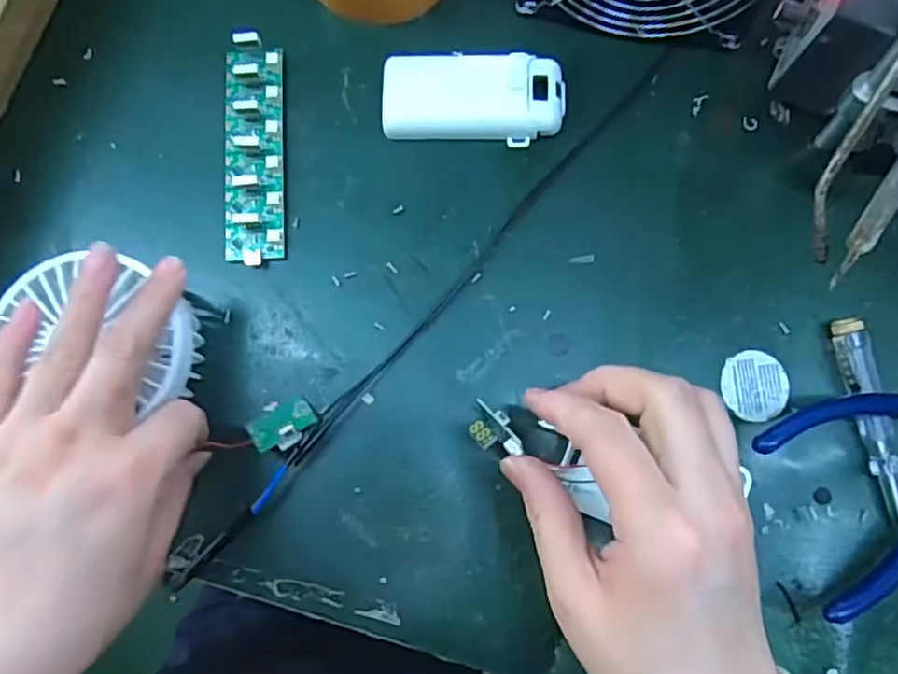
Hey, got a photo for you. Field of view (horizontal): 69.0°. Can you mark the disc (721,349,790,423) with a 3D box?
[{"bbox_3d":[0.151,0.024,0.321,0.032,0.004,0.034,0,80,1],"label":"disc"}]

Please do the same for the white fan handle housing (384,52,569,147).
[{"bbox_3d":[0.013,-0.125,0.344,0.093,0.017,0.044,-1,80,1],"label":"white fan handle housing"}]

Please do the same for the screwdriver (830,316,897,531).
[{"bbox_3d":[0.204,0.059,0.307,0.015,0.014,0.138,-9,80,-1],"label":"screwdriver"}]

